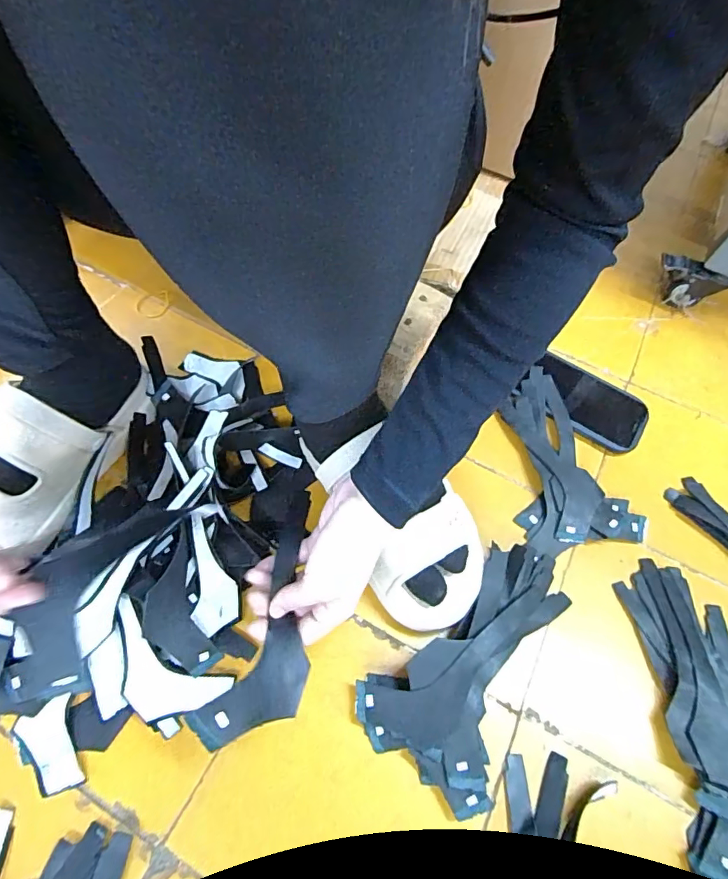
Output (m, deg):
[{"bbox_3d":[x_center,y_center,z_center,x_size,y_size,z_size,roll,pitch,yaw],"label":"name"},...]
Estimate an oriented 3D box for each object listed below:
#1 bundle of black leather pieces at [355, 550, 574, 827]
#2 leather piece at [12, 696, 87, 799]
[{"bbox_3d":[0.093,0.172,0.408,0.111,0.034,0.211,34,64,14],"label":"bundle of black leather pieces"},{"bbox_3d":[-0.235,0.230,0.361,0.037,0.005,0.062,-19,64,-14],"label":"leather piece"}]

